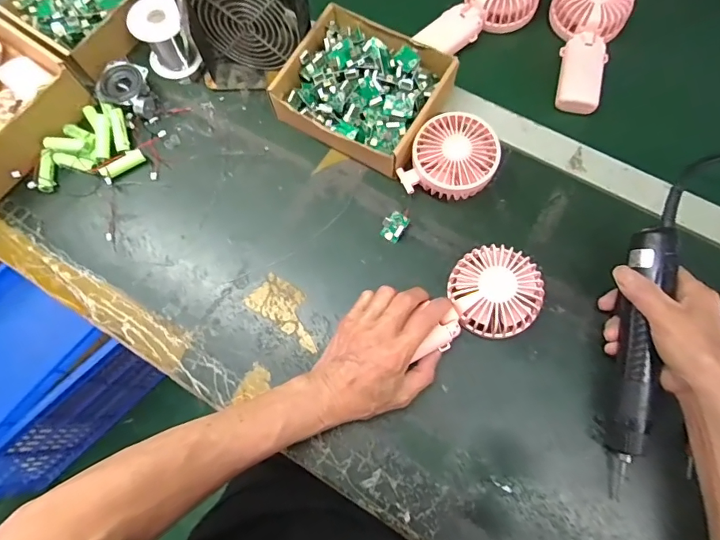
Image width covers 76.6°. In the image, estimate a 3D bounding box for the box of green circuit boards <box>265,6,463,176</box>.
[{"bbox_3d":[0.003,-0.198,0.507,0.167,0.049,0.140,30,77,9],"label":"box of green circuit boards"}]

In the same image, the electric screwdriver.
[{"bbox_3d":[0.249,0.080,0.407,0.032,0.034,0.235,9,89,4],"label":"electric screwdriver"}]

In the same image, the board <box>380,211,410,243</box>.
[{"bbox_3d":[0.036,-0.046,0.485,0.024,0.011,0.029,24,76,7],"label":"board"}]

